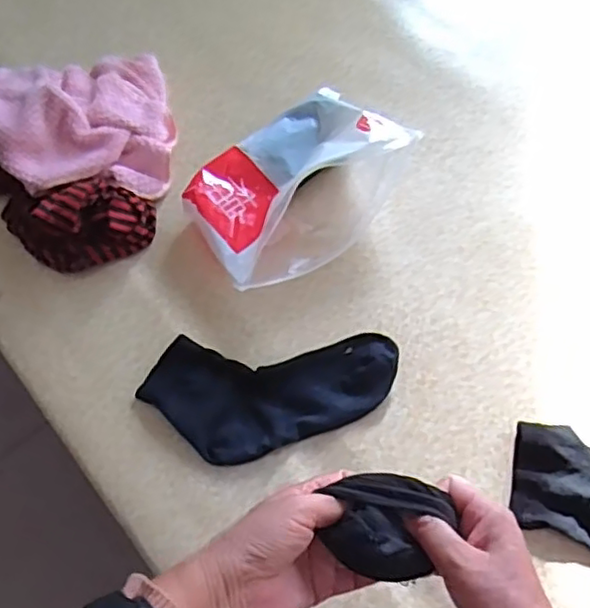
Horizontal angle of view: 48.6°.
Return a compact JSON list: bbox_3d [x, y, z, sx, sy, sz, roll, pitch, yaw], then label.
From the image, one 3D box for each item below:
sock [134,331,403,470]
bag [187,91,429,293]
[{"bbox_3d":[-0.024,0.087,0.616,0.234,0.021,0.115,-1,64,1],"label":"sock"},{"bbox_3d":[0.000,-0.127,0.689,0.230,0.080,0.159,-38,69,-16],"label":"bag"}]

